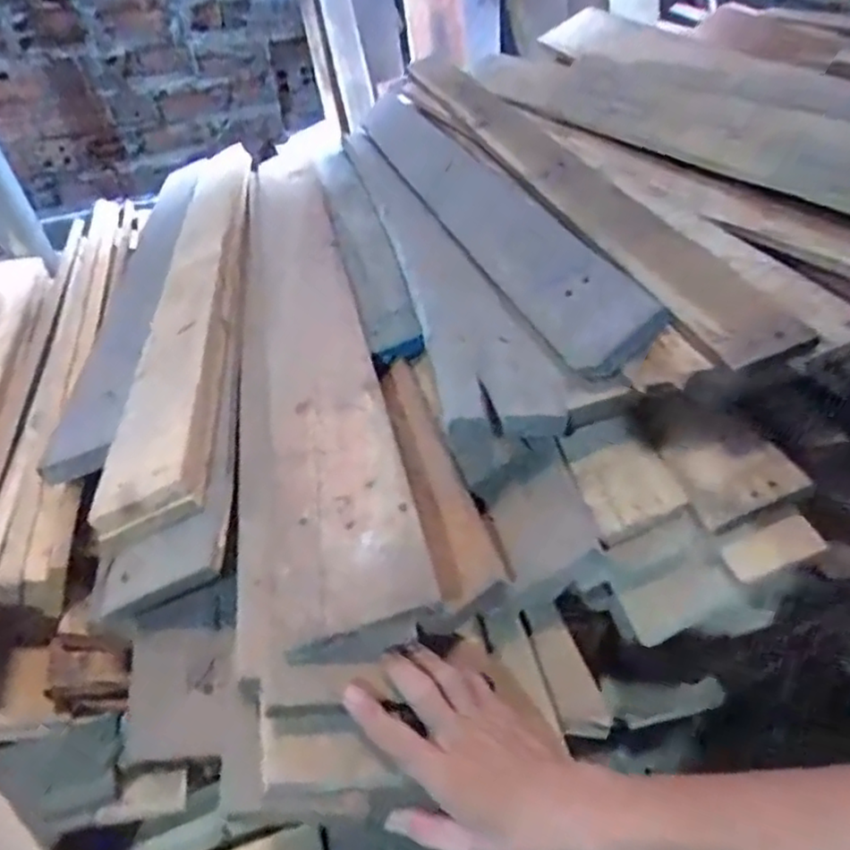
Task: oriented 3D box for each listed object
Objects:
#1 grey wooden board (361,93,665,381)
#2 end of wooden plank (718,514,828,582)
[{"bbox_3d":[0.047,-0.359,1.002,0.104,0.026,1.012,-37,38,9],"label":"grey wooden board"},{"bbox_3d":[0.287,0.101,0.553,0.076,0.014,0.033,-24,42,2],"label":"end of wooden plank"}]

